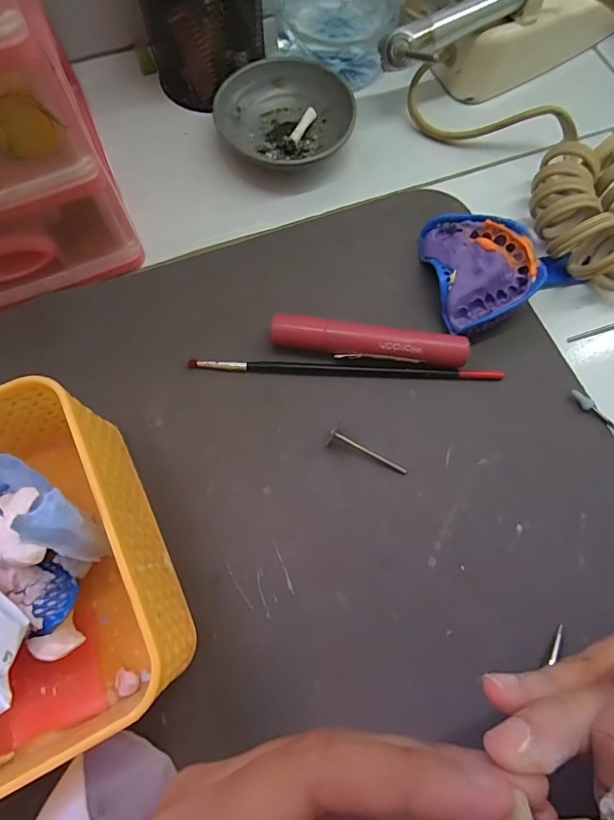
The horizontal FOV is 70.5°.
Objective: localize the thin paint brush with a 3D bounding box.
[{"bbox_3d":[0.021,-0.022,0.240,0.170,0.005,0.006,2,70,-1],"label":"thin paint brush"}]

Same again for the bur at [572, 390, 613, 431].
[{"bbox_3d":[0.161,0.005,0.233,0.044,0.006,0.006,40,74,11],"label":"bur"}]

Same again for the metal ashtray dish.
[{"bbox_3d":[-0.014,-0.194,0.289,0.076,0.027,0.076,1,71,-2],"label":"metal ashtray dish"}]

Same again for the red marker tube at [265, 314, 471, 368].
[{"bbox_3d":[0.033,-0.037,0.238,0.104,0.016,0.017,7,70,1],"label":"red marker tube"}]

